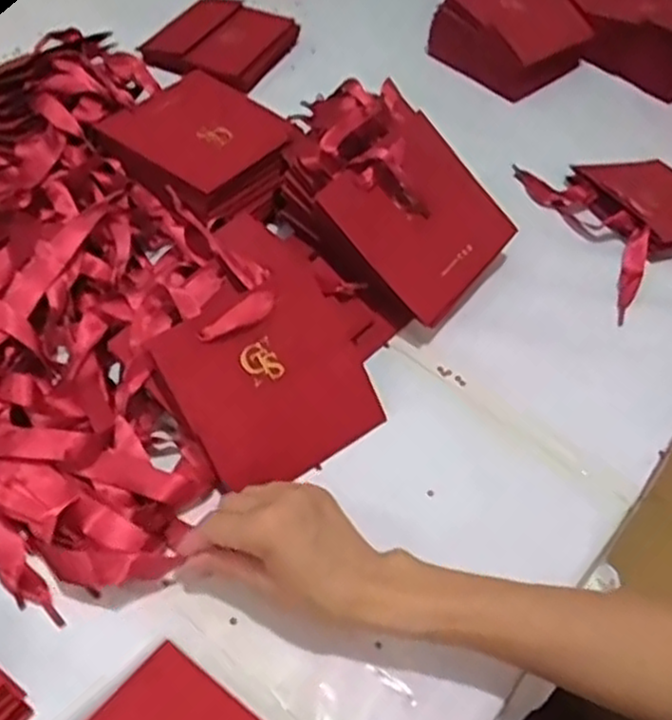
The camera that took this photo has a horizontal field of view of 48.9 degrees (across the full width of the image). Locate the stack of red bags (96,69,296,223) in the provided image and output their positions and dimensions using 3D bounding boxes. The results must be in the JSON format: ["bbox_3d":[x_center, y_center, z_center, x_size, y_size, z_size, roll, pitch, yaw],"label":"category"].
[{"bbox_3d":[-0.127,-0.208,0.711,0.157,0.039,0.143,37,57,22],"label":"stack of red bags"}]

